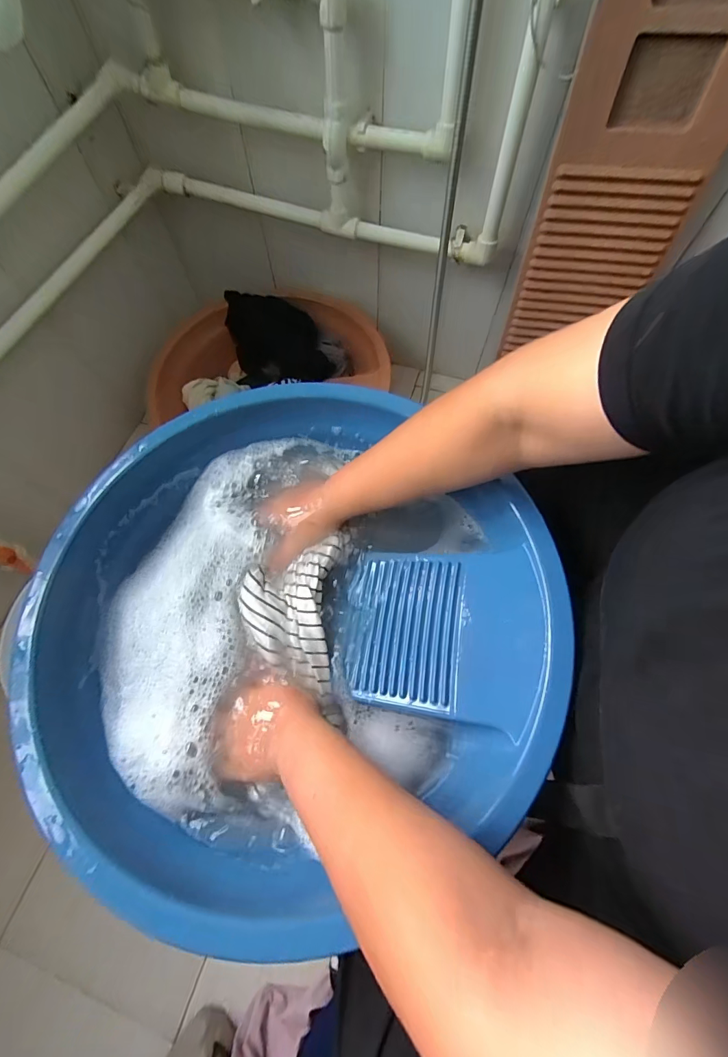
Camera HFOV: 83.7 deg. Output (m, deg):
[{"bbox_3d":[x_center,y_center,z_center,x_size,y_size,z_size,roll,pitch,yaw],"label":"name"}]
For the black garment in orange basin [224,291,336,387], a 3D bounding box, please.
[{"bbox_3d":[-0.185,-0.414,0.904,0.246,0.118,0.164,6,67,3],"label":"black garment in orange basin"}]

